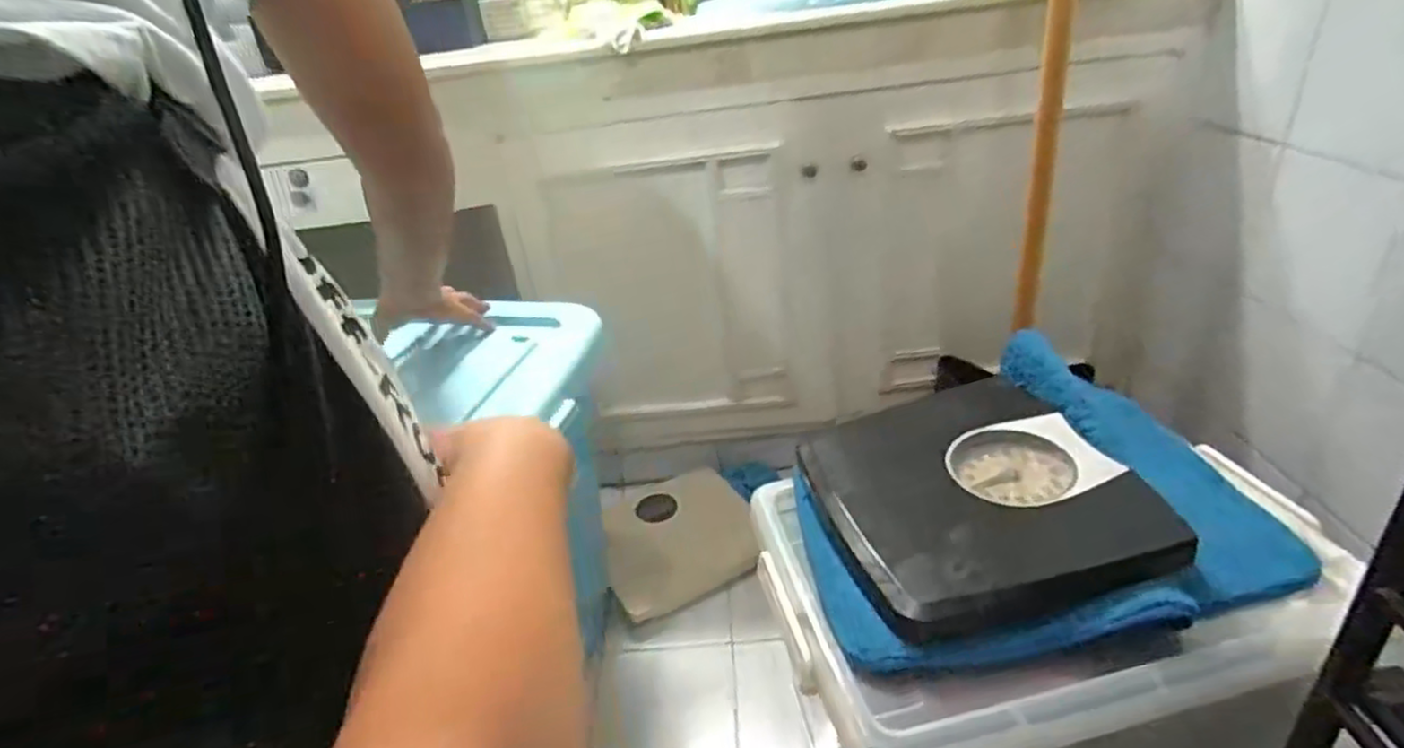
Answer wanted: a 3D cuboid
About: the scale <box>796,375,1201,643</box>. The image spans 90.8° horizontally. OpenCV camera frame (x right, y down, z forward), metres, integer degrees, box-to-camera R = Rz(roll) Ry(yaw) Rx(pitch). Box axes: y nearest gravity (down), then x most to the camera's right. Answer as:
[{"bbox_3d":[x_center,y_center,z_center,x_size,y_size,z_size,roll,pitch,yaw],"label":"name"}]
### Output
[{"bbox_3d":[0.280,0.125,0.737,0.306,0.044,0.318,-11,29,-7],"label":"scale"}]

